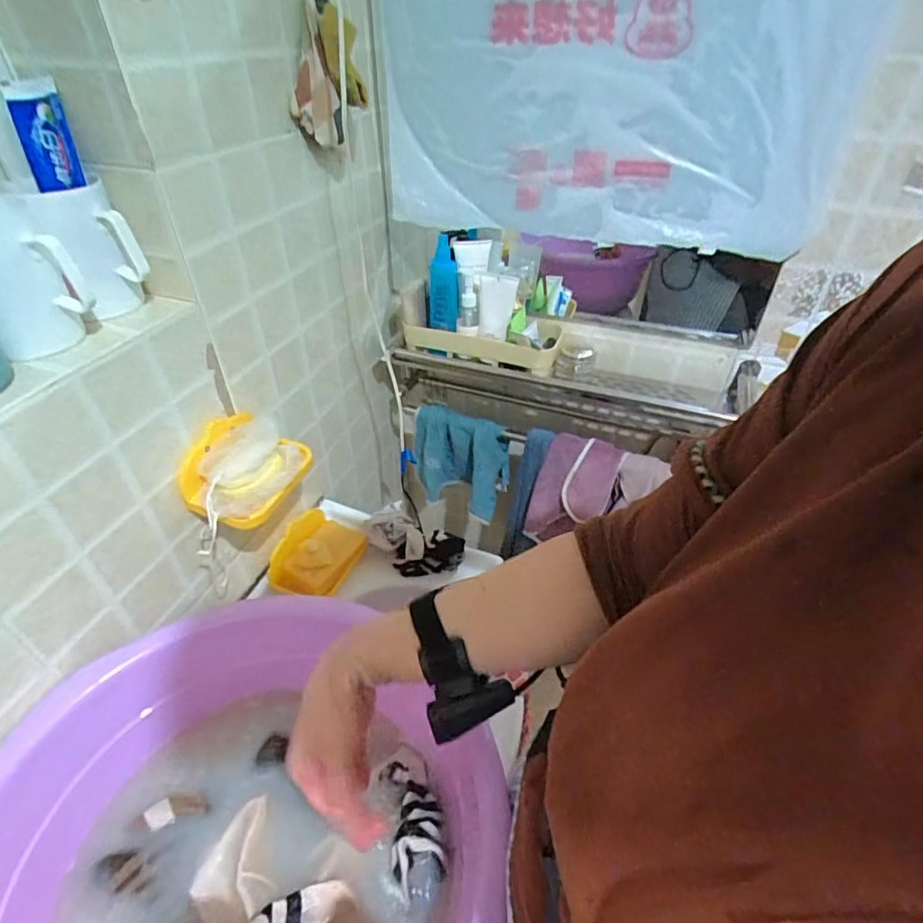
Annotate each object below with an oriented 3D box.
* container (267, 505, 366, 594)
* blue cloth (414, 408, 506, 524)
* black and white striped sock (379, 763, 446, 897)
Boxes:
[{"bbox_3d":[-0.210,0.129,0.768,0.093,0.073,0.132,19,44,21],"label":"container"},{"bbox_3d":[-0.004,0.009,0.986,0.178,0.193,0.068,10,41,11],"label":"blue cloth"},{"bbox_3d":[-0.045,0.329,0.493,0.049,0.027,0.104,-10,41,-12],"label":"black and white striped sock"}]

